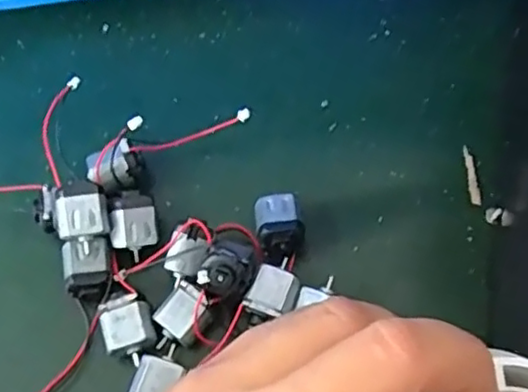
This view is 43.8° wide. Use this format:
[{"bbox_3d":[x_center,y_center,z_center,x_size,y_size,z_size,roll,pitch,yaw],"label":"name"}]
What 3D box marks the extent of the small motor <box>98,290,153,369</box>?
[{"bbox_3d":[-0.053,0.054,0.259,0.019,0.016,0.025,-19,67,-6],"label":"small motor"}]

